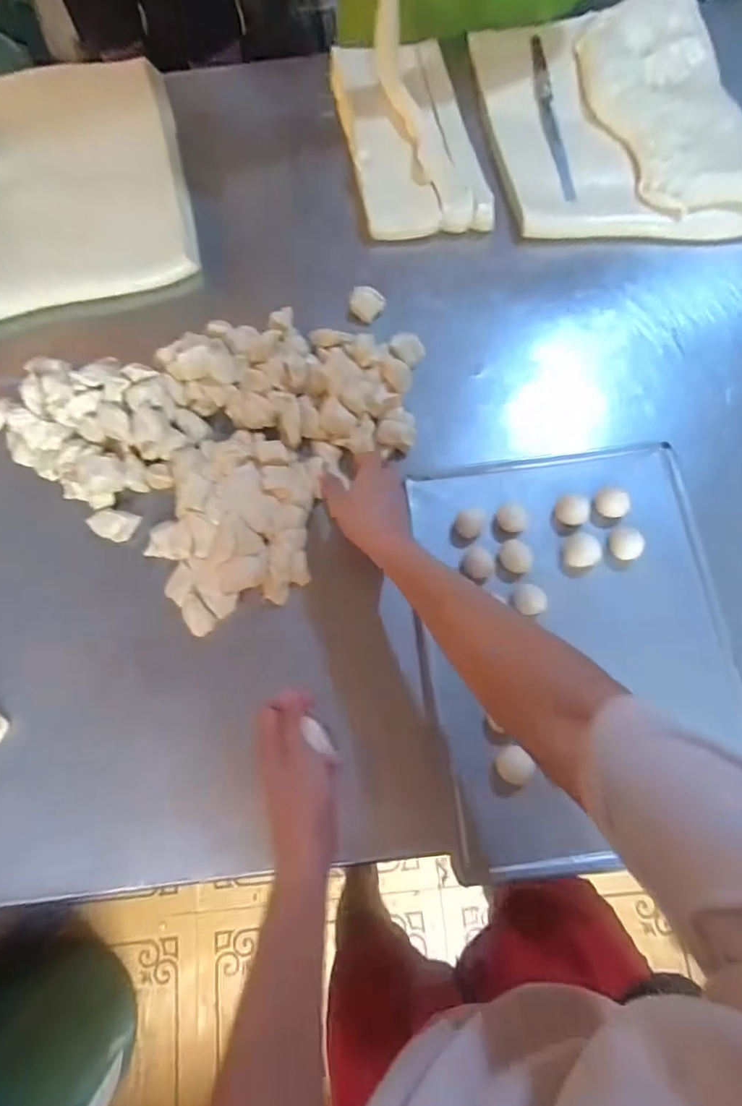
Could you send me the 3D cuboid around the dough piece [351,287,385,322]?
[{"bbox_3d":[-0.004,-0.331,0.691,0.042,0.028,0.035,18,77,7],"label":"dough piece"}]

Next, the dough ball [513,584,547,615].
[{"bbox_3d":[0.176,0.052,0.579,0.034,0.021,0.034,-1,76,2],"label":"dough ball"}]

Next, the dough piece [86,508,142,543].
[{"bbox_3d":[-0.313,-0.035,0.632,0.053,0.011,0.040,23,83,-19],"label":"dough piece"}]

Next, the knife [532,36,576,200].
[{"bbox_3d":[0.253,-0.612,0.731,0.020,0.015,0.281,-4,76,1],"label":"knife"}]

